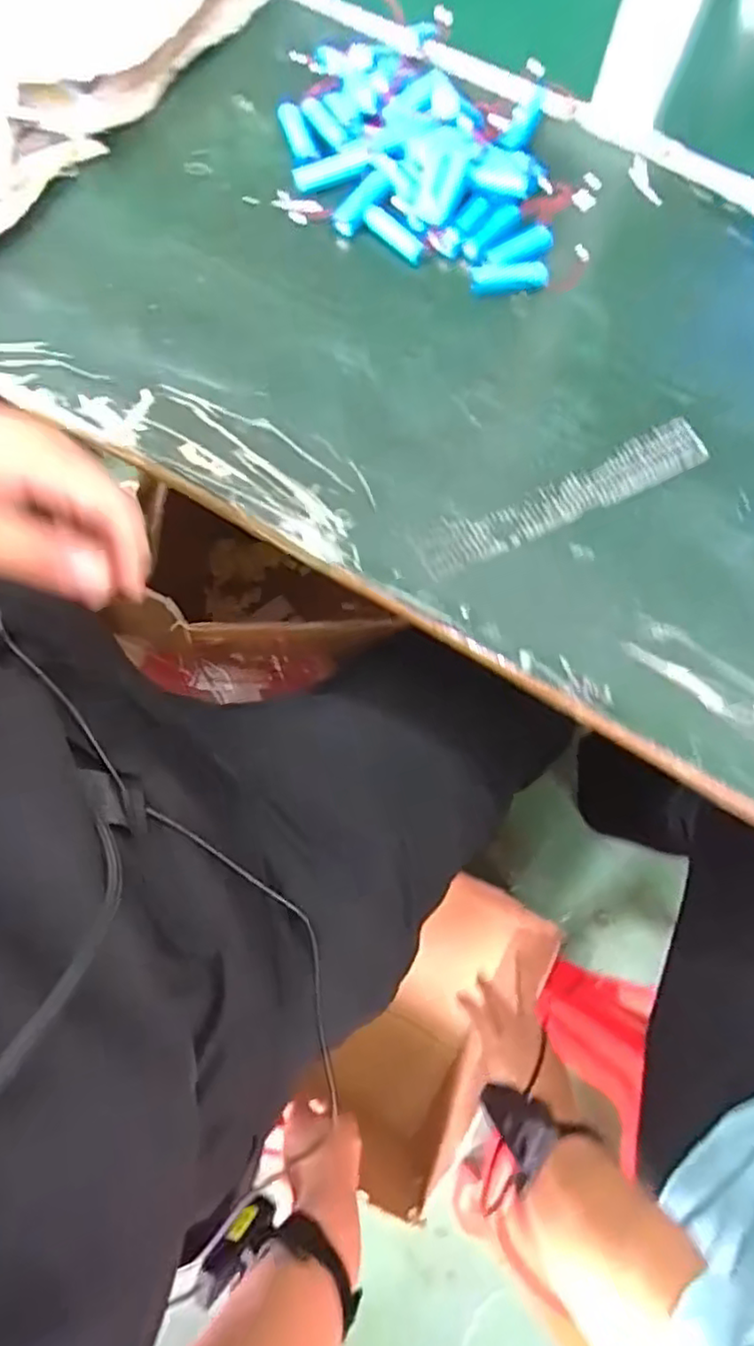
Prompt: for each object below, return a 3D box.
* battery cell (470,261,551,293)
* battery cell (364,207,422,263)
[{"bbox_3d":[0.091,-0.275,0.452,0.054,0.013,0.019,-8,74,-4],"label":"battery cell"},{"bbox_3d":[0.010,-0.304,0.455,0.049,0.015,0.012,41,76,10],"label":"battery cell"}]

